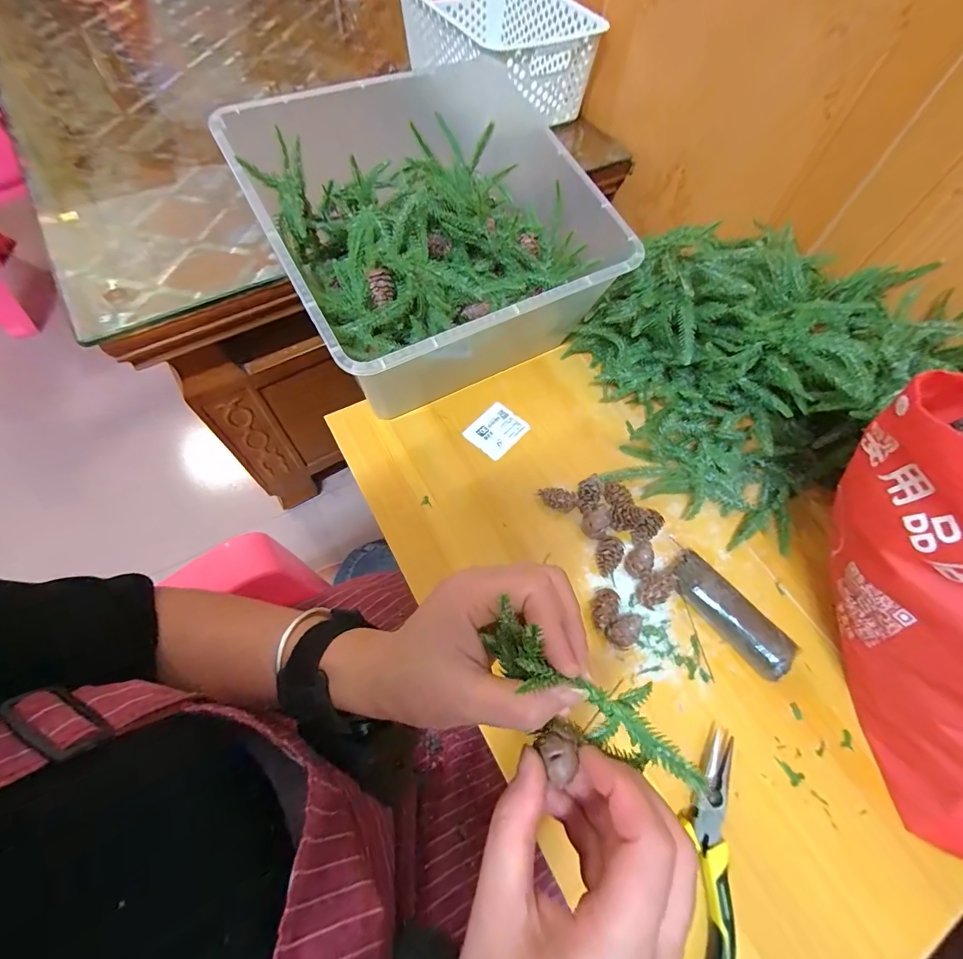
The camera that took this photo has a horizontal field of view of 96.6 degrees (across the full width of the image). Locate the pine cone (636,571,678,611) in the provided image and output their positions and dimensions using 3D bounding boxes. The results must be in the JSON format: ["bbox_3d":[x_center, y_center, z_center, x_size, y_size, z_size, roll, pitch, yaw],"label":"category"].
[{"bbox_3d":[0.149,0.095,0.369,0.036,0.027,0.024,-31,68,-17],"label":"pine cone"}]

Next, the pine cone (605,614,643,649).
[{"bbox_3d":[0.122,0.125,0.358,0.038,0.016,0.022,-28,67,-16],"label":"pine cone"}]

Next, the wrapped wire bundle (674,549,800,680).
[{"bbox_3d":[0.208,0.116,0.364,0.039,0.029,0.112,-37,70,-19],"label":"wrapped wire bundle"}]

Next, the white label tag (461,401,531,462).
[{"bbox_3d":[0.016,-0.052,0.456,0.048,0.004,0.059,40,68,11],"label":"white label tag"}]

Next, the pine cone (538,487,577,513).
[{"bbox_3d":[0.071,0.020,0.409,0.036,0.020,0.020,20,63,8],"label":"pine cone"}]

